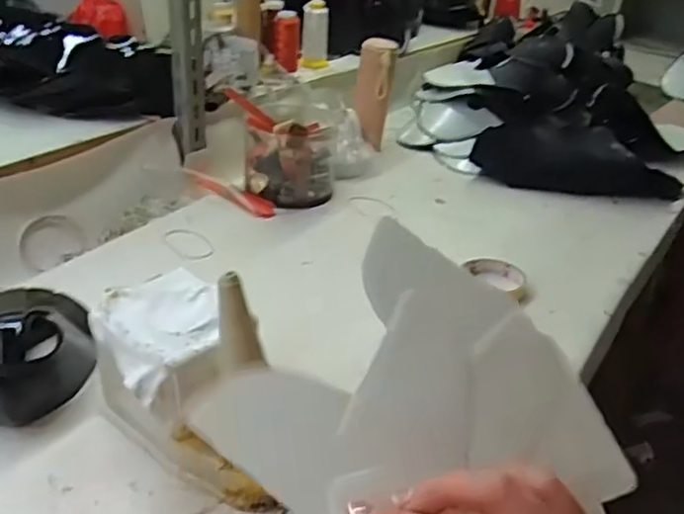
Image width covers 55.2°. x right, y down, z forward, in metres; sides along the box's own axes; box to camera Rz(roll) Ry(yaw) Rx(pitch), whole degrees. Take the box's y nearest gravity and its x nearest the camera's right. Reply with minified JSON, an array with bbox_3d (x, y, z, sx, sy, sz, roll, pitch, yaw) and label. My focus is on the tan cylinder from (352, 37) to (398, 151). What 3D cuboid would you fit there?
[{"bbox_3d":[0.054,-0.285,1.147,0.065,0.179,0.051,5,32,-1],"label":"tan cylinder"}]

